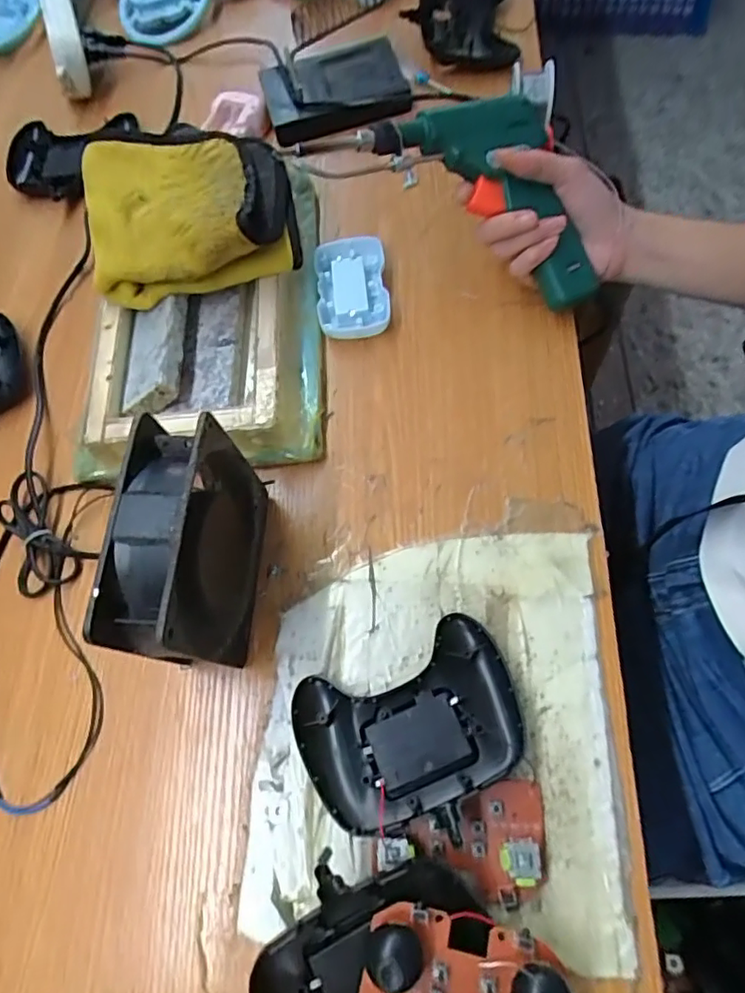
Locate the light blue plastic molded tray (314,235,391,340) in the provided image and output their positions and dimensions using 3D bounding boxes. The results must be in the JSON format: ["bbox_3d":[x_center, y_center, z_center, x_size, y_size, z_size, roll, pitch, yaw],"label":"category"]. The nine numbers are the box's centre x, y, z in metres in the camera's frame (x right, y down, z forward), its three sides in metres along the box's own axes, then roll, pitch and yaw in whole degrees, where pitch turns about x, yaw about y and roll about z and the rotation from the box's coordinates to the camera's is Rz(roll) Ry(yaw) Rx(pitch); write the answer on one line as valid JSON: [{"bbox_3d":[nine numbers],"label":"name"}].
[{"bbox_3d":[-0.016,-0.163,0.460,0.054,0.021,0.089,-6,67,3],"label":"light blue plastic molded tray"}]

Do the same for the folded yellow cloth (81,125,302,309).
[{"bbox_3d":[-0.136,-0.224,0.440,0.146,0.045,0.154,-11,67,1],"label":"folded yellow cloth"}]

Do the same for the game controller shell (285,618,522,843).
[{"bbox_3d":[0.021,0.127,0.330,0.121,0.021,0.085,-22,67,-4],"label":"game controller shell"}]

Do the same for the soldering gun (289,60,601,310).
[{"bbox_3d":[0.080,-0.237,0.420,0.211,0.048,0.139,27,83,-9],"label":"soldering gun"}]

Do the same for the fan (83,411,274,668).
[{"bbox_3d":[-0.098,0.032,0.333,0.043,0.121,0.125,1,67,8],"label":"fan"}]

